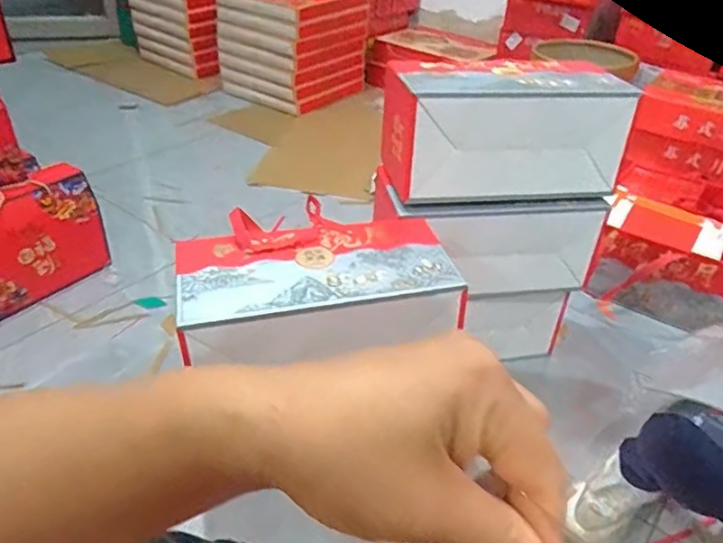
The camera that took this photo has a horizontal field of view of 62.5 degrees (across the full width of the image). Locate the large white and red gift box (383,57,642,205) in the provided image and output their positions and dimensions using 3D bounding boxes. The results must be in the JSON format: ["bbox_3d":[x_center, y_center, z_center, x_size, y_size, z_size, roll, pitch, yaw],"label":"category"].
[{"bbox_3d":[0.253,-0.256,1.112,0.406,0.212,0.212,-4,36,-11],"label":"large white and red gift box"}]

